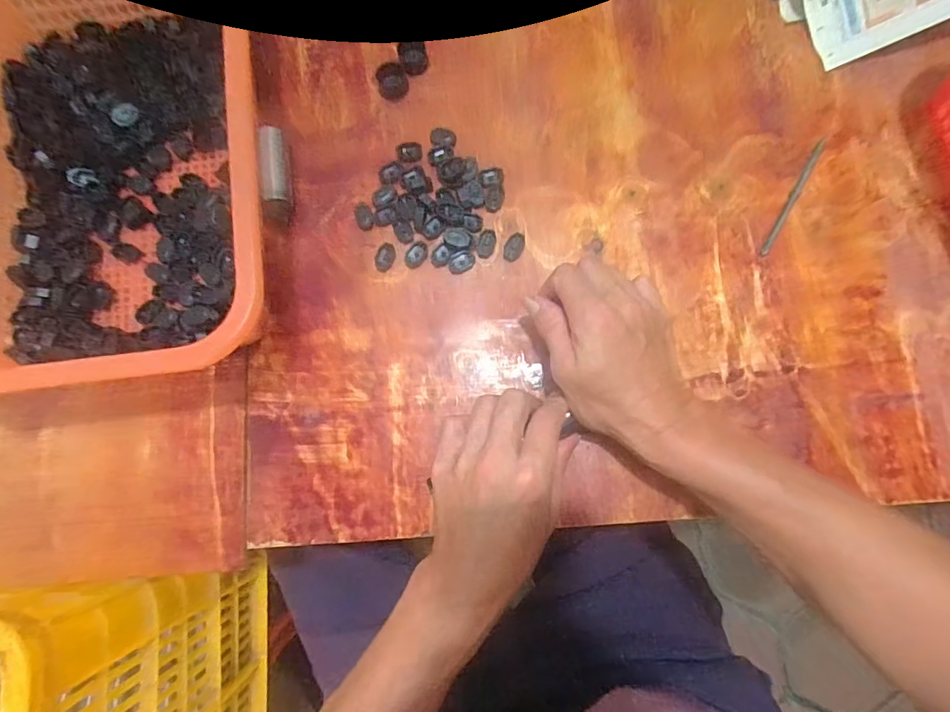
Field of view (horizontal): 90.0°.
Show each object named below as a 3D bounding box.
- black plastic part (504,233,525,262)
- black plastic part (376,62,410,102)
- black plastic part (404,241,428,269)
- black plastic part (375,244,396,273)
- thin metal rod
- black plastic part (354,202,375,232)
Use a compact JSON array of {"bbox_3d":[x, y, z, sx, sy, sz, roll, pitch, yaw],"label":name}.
[{"bbox_3d":[0.032,-0.088,0.385,0.014,0.004,0.024,25,82,6],"label":"black plastic part"},{"bbox_3d":[-0.071,-0.237,0.411,0.026,0.009,0.031,-11,80,0],"label":"black plastic part"},{"bbox_3d":[-0.048,-0.083,0.386,0.016,0.004,0.023,31,83,7],"label":"black plastic part"},{"bbox_3d":[-0.074,-0.081,0.388,0.015,0.004,0.024,20,82,5],"label":"black plastic part"},{"bbox_3d":[0.254,-0.128,0.378,0.006,0.004,0.110,29,83,6],"label":"thin metal rod"},{"bbox_3d":[-0.092,-0.116,0.395,0.015,0.004,0.024,-18,80,-1],"label":"black plastic part"}]

